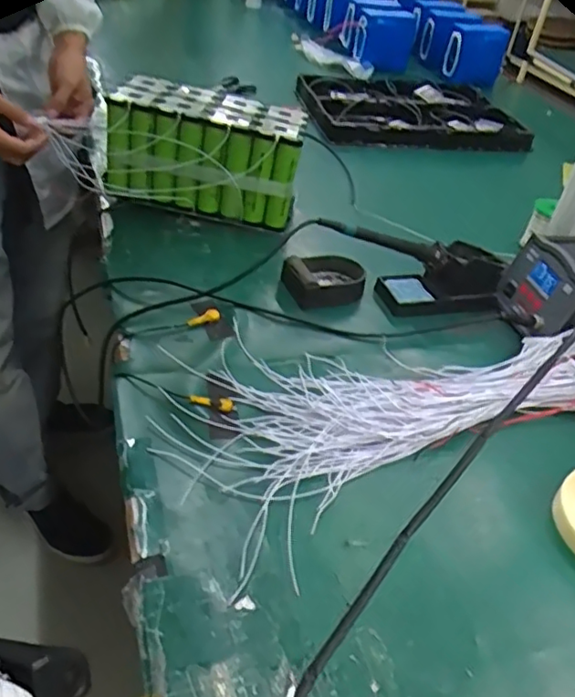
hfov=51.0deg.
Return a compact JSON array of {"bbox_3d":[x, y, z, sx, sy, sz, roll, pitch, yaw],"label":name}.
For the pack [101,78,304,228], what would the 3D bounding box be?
[{"bbox_3d":[-0.126,-0.310,0.955,0.291,0.158,0.174,9,40,3],"label":"pack"}]

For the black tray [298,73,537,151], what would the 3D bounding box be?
[{"bbox_3d":[0.286,-0.573,1.448,0.491,0.043,0.375,-1,41,-11],"label":"black tray"}]

